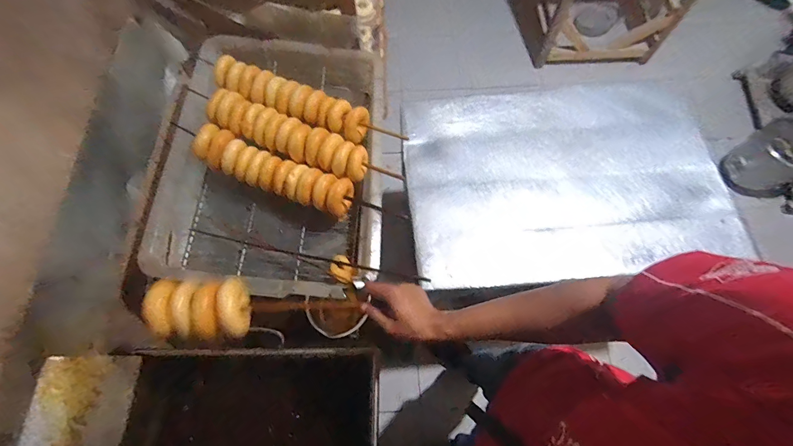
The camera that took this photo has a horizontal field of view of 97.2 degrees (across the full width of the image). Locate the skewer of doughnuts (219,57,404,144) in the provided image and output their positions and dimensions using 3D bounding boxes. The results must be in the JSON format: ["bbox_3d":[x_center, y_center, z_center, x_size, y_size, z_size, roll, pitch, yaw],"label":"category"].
[{"bbox_3d":[-0.242,-0.303,0.858,0.418,0.084,0.098,20,71,8],"label":"skewer of doughnuts"}]

